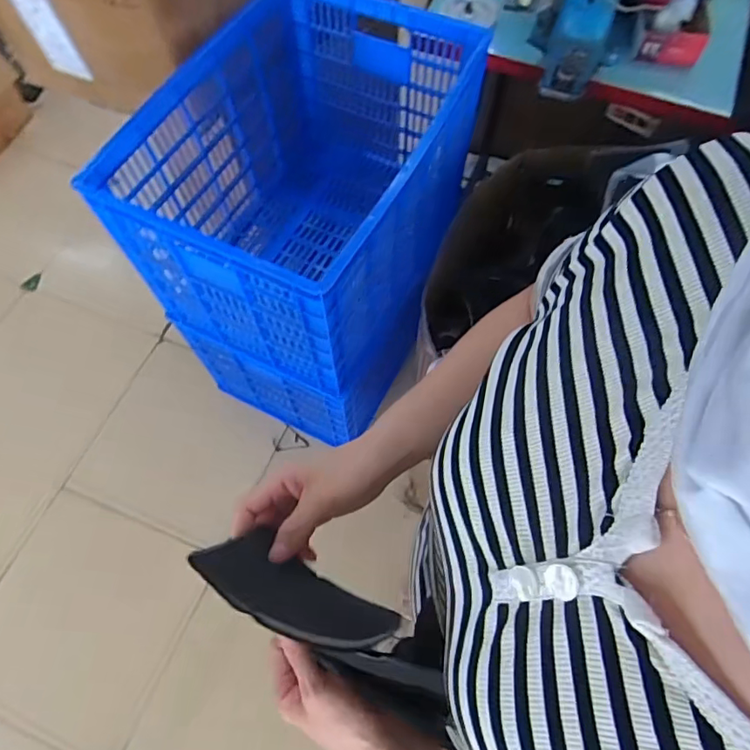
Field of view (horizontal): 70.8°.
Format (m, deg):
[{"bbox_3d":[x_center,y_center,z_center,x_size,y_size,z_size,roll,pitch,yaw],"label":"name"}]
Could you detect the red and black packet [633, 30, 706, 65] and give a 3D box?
[{"bbox_3d":[0.603,-0.663,1.069,0.127,0.065,0.025,5,65,2],"label":"red and black packet"}]

